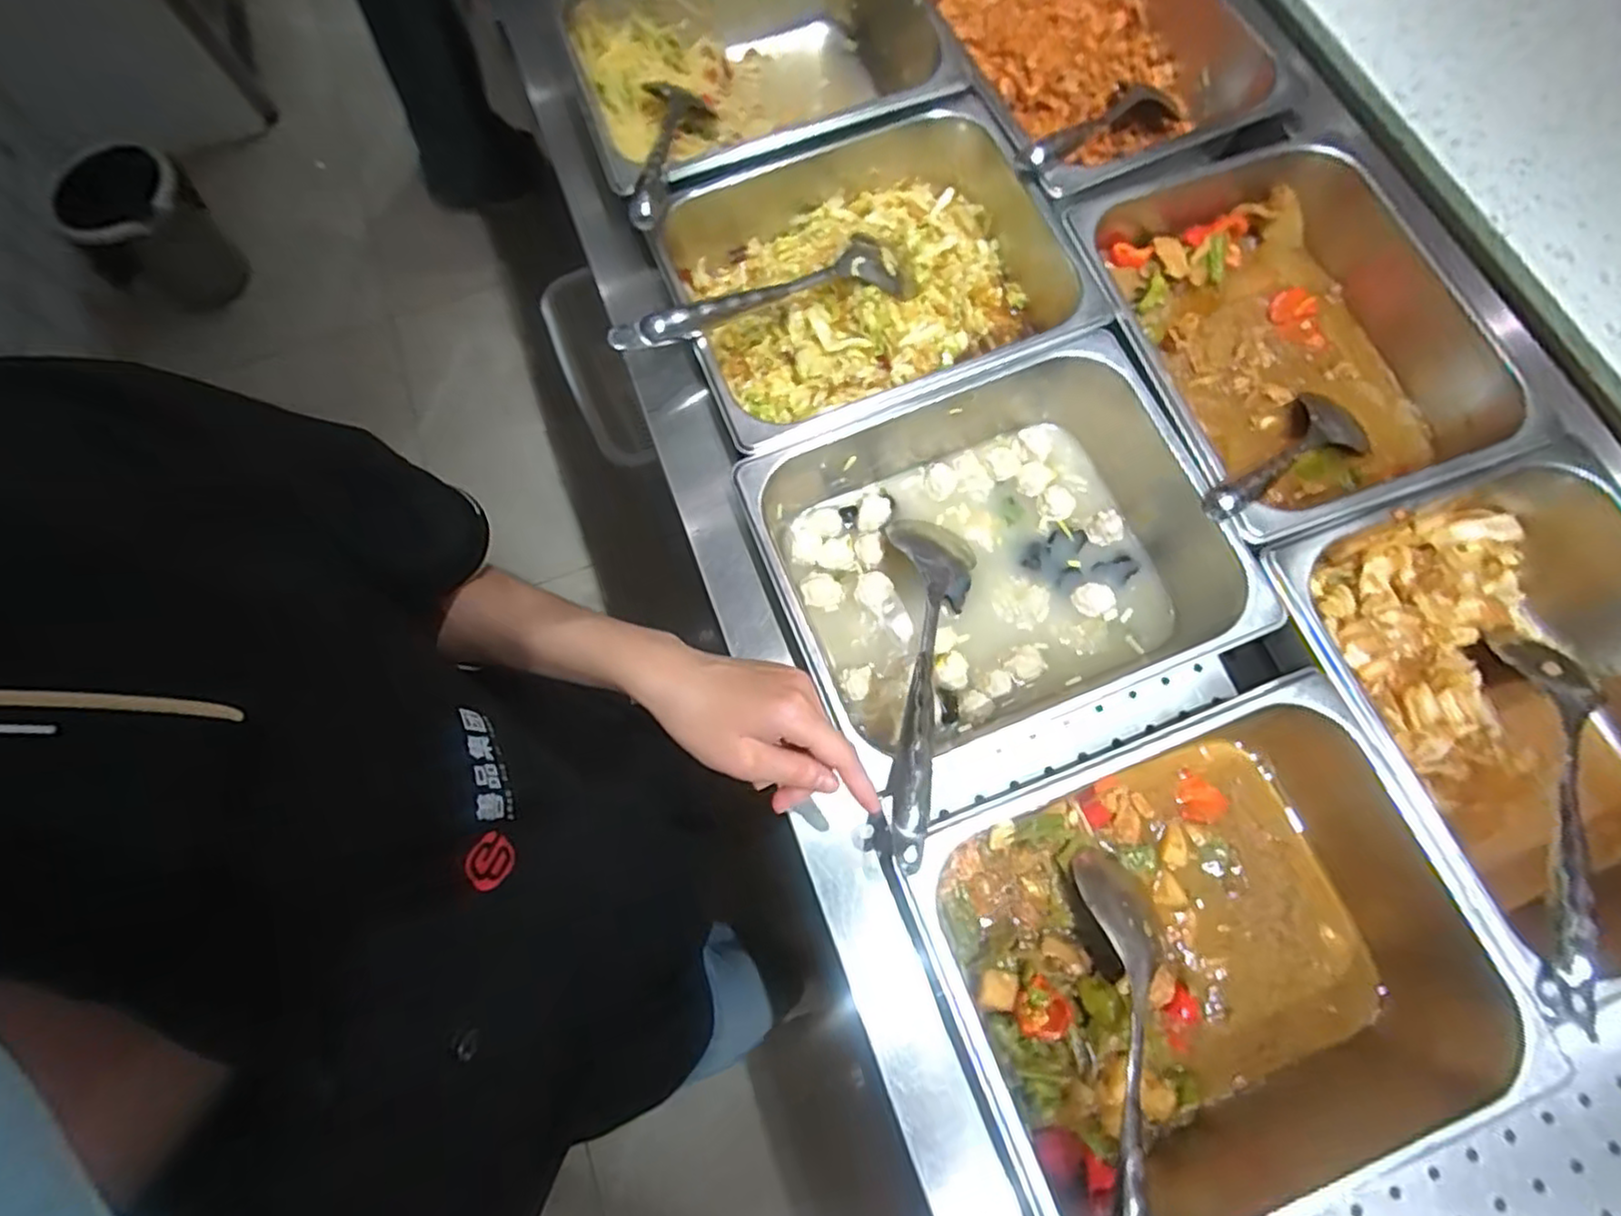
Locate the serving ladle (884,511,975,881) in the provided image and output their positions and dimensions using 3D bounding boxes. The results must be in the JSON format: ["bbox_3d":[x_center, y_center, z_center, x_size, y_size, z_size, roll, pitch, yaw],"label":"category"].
[{"bbox_3d":[0.077,0.043,0.496,0.067,0.047,0.286,10,50,5],"label":"serving ladle"}]

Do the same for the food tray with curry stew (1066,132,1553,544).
[{"bbox_3d":[0.385,-0.222,0.576,0.279,0.090,0.326,-17,74,-3],"label":"food tray with curry stew"}]

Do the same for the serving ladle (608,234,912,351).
[{"bbox_3d":[-0.033,-0.261,0.580,0.280,0.037,0.052,-25,74,-20],"label":"serving ladle"}]

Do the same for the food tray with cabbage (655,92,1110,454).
[{"bbox_3d":[0.056,-0.279,0.608,0.328,0.087,0.271,-20,74,-4],"label":"food tray with cabbage"}]

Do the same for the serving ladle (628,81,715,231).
[{"bbox_3d":[-0.129,-0.396,0.601,0.056,0.037,0.276,0,53,2],"label":"serving ladle"}]

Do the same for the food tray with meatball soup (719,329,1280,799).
[{"bbox_3d":[0.138,-0.040,0.539,0.325,0.096,0.264,-22,74,-4],"label":"food tray with meatball soup"}]

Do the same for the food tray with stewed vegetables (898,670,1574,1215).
[{"bbox_3d":[0.249,0.220,0.463,0.314,0.107,0.257,-21,74,-4],"label":"food tray with stewed vegetables"}]

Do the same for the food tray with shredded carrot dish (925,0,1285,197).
[{"bbox_3d":[0.269,-0.535,0.680,0.285,0.096,0.326,-20,74,-4],"label":"food tray with shredded carrot dish"}]

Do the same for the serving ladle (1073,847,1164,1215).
[{"bbox_3d":[0.187,0.291,0.414,0.053,0.029,0.297,14,53,6],"label":"serving ladle"}]

